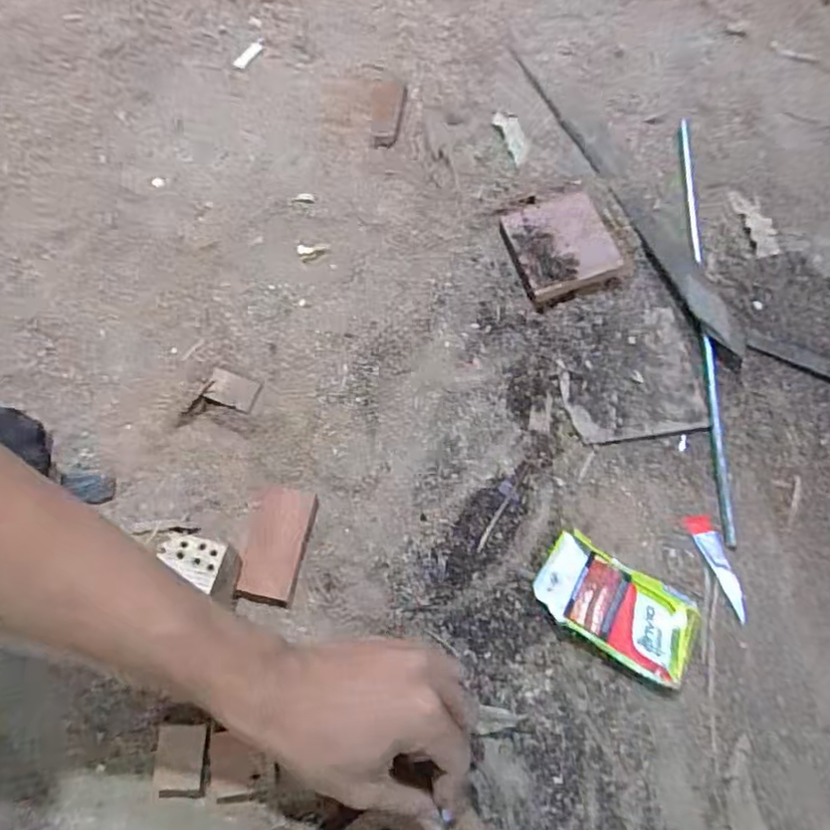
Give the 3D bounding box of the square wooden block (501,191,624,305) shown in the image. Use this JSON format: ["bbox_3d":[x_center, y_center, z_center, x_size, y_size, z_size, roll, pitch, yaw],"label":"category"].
[{"bbox_3d":[0.120,-0.145,0.509,0.084,0.016,0.086,-17,70,-7],"label":"square wooden block"}]

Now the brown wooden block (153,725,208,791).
[{"bbox_3d":[-0.147,0.214,0.382,0.030,0.004,0.036,-1,69,0],"label":"brown wooden block"}]

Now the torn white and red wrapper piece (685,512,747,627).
[{"bbox_3d":[0.218,0.106,0.433,0.018,0.010,0.075,-17,70,-6],"label":"torn white and red wrapper piece"}]

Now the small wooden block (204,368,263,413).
[{"bbox_3d":[-0.136,-0.018,0.457,0.035,0.004,0.025,20,76,-7],"label":"small wooden block"}]

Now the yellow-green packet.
[{"bbox_3d":[0.137,0.130,0.415,0.108,0.019,0.060,30,72,11],"label":"yellow-green packet"}]

